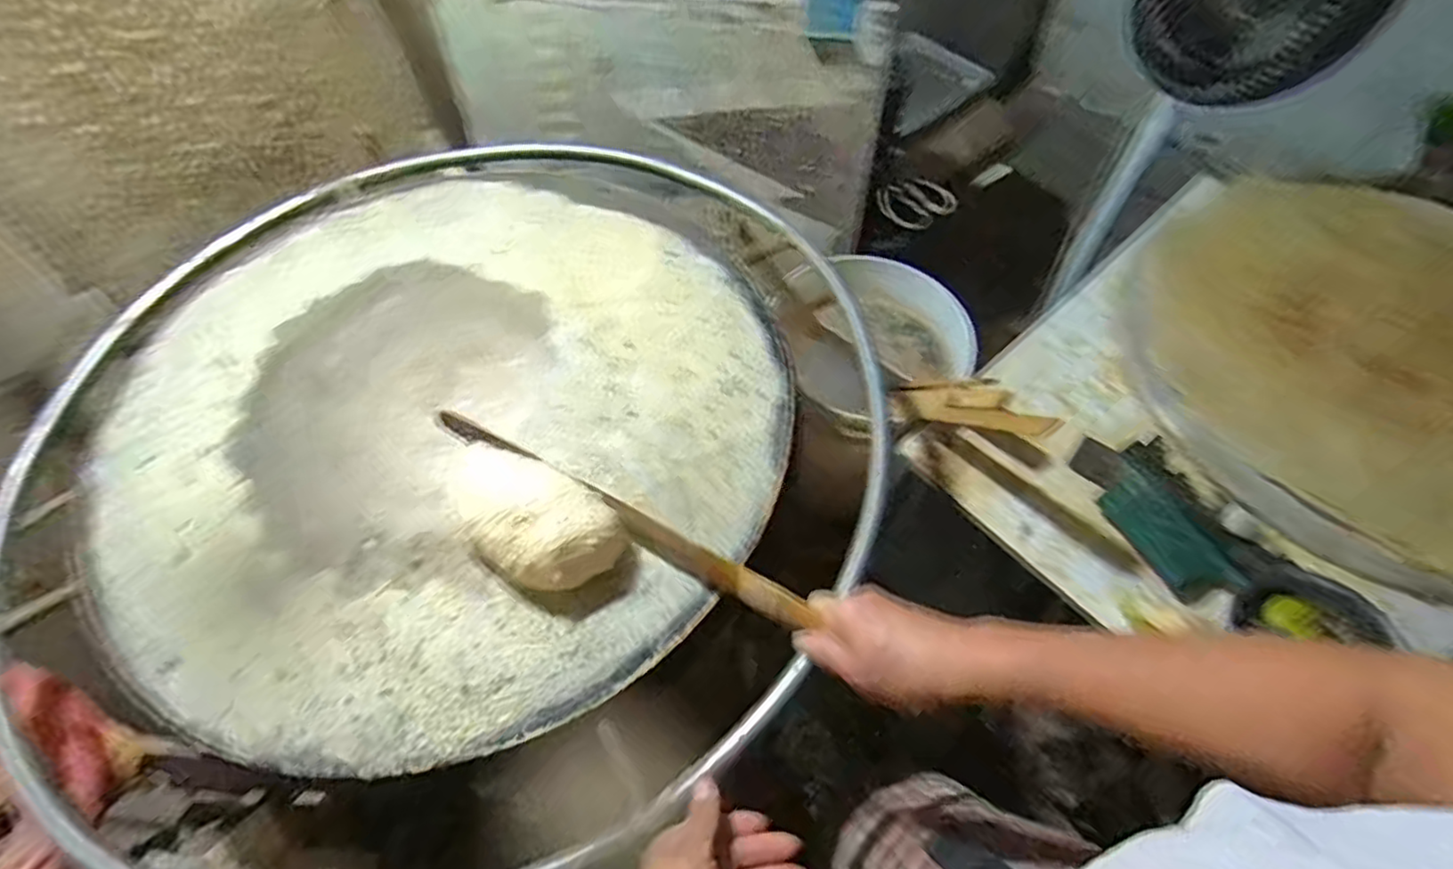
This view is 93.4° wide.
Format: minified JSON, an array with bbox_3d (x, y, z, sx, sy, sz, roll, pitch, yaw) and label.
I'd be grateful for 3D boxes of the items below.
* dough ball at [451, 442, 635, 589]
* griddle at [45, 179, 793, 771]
[{"bbox_3d":[-0.159,0.066,0.549,0.154,0.054,0.085,27,61,18],"label":"dough ball"},{"bbox_3d":[-0.270,-0.034,0.651,0.598,0.026,0.616,-1,56,1],"label":"griddle"}]

